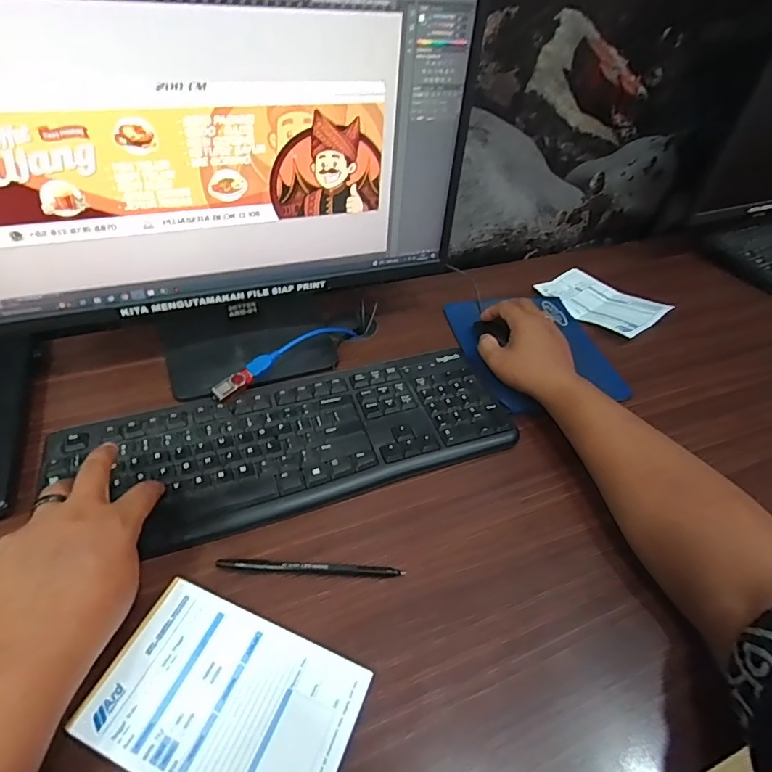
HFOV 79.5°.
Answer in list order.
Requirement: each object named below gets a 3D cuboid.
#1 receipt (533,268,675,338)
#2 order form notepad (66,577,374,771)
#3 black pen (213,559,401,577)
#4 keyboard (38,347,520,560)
[{"bbox_3d":[0.310,-0.128,0.671,0.111,0.015,0.159,-32,58,-30],"label":"receipt"},{"bbox_3d":[-0.107,0.211,0.311,0.169,0.009,0.105,20,48,12],"label":"order form notepad"},{"bbox_3d":[-0.061,0.148,0.377,0.149,0.006,0.009,4,47,-2],"label":"black pen"},{"bbox_3d":[-0.086,0.049,0.458,0.426,0.018,0.164,-10,49,-15],"label":"keyboard"}]

